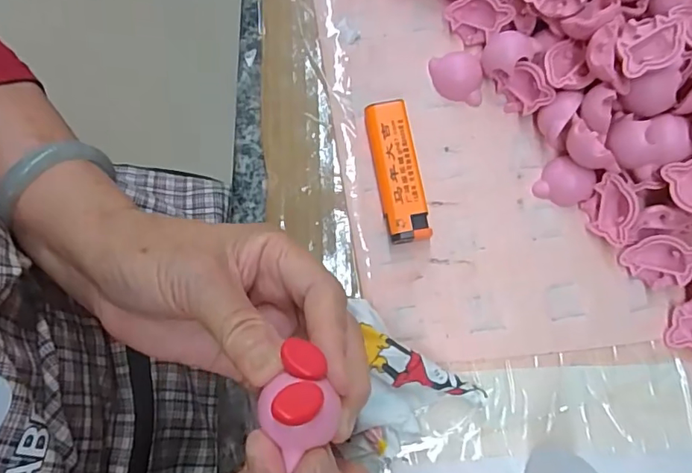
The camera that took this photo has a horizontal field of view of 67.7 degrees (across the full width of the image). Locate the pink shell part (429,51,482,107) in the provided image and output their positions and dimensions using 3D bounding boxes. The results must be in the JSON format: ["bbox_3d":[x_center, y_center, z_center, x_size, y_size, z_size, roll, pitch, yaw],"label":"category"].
[{"bbox_3d":[0.066,-0.093,0.306,0.029,0.010,0.030,-2,78,-2],"label":"pink shell part"}]

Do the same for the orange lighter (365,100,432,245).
[{"bbox_3d":[0.028,-0.036,0.289,0.024,0.012,0.080,-10,78,-3],"label":"orange lighter"}]

